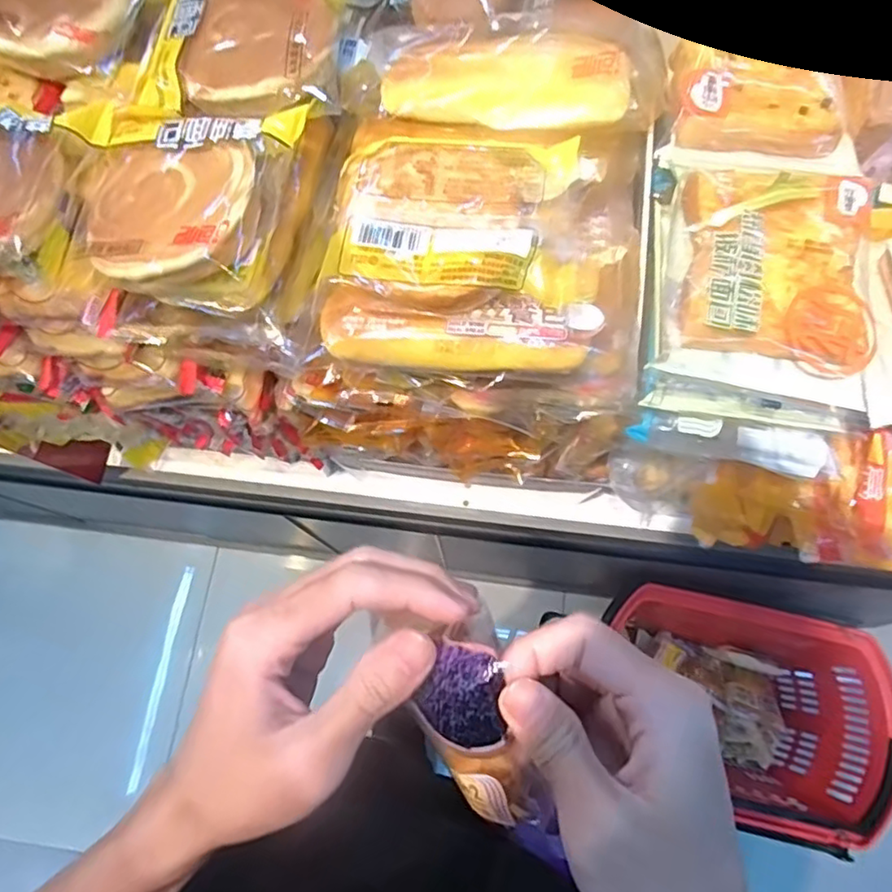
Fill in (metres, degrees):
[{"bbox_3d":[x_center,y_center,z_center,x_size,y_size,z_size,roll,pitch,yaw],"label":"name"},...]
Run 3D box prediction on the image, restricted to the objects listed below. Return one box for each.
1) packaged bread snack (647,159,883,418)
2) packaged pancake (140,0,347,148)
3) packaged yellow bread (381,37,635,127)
[{"bbox_3d":[0.166,-0.092,0.314,0.106,0.022,0.132,11,73,6],"label":"packaged bread snack"},{"bbox_3d":[-0.123,-0.238,0.369,0.112,0.028,0.155,-2,72,2],"label":"packaged pancake"},{"bbox_3d":[0.035,-0.216,0.361,0.141,0.032,0.039,9,73,5],"label":"packaged yellow bread"}]

